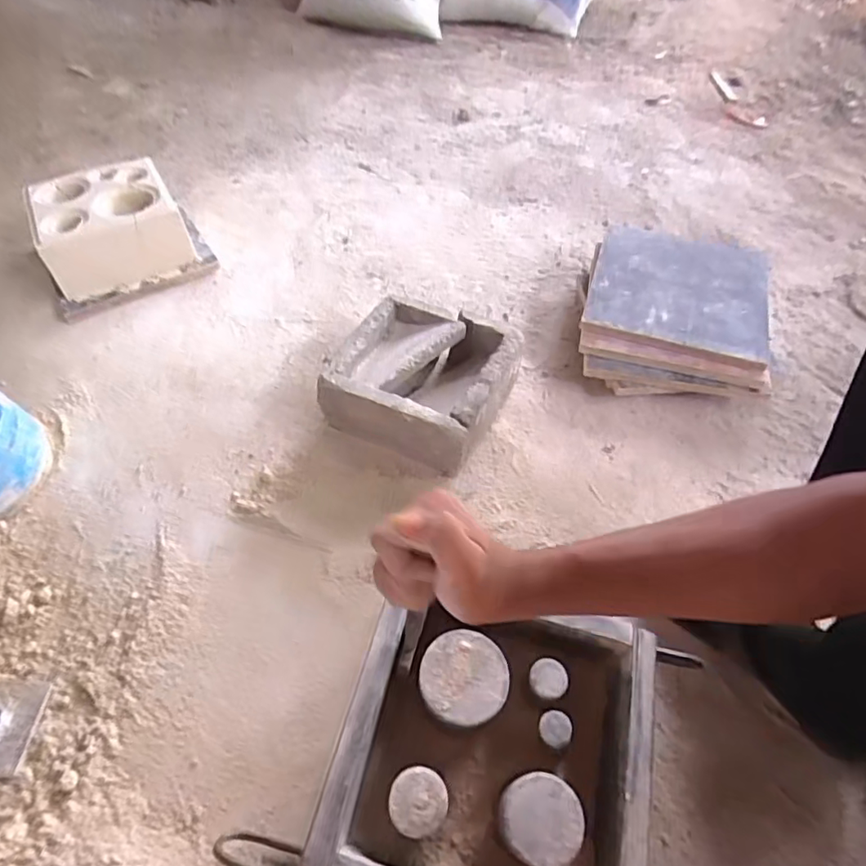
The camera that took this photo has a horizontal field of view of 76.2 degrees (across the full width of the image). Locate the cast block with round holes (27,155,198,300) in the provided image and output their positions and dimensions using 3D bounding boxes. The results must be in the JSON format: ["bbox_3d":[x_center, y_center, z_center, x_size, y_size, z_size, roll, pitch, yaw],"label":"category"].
[{"bbox_3d":[-0.504,-0.320,0.872,0.201,0.120,0.174,-26,55,-19],"label":"cast block with round holes"}]

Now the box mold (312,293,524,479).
[{"bbox_3d":[-0.012,-0.068,0.753,0.203,0.100,0.207,27,57,15],"label":"box mold"}]

